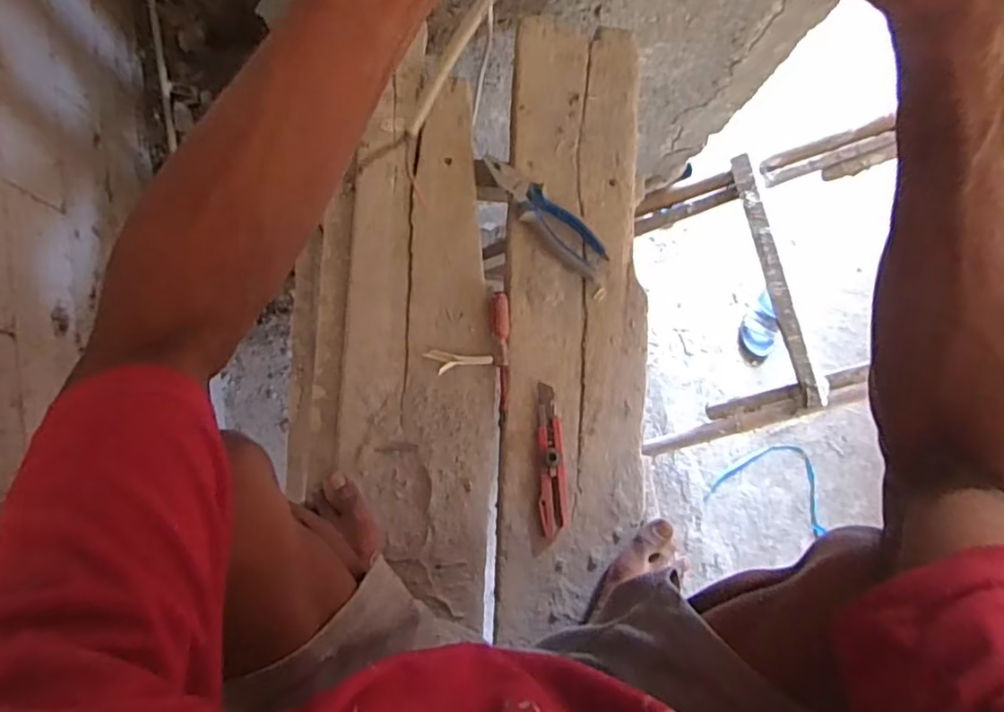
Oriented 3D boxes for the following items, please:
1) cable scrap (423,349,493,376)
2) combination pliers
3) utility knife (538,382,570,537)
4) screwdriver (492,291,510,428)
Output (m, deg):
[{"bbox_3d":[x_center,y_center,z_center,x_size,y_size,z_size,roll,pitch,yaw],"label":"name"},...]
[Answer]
[{"bbox_3d":[-0.050,0.009,0.723,0.077,0.007,0.027,6,83,-5],"label":"cable scrap"},{"bbox_3d":[0.061,-0.161,0.754,0.204,0.027,0.051,44,82,0],"label":"combination pliers"},{"bbox_3d":[0.058,0.119,0.723,0.033,0.016,0.169,-2,84,-6],"label":"utility knife"},{"bbox_3d":[-0.001,0.003,0.733,0.020,0.018,0.152,0,84,-5],"label":"screwdriver"}]

